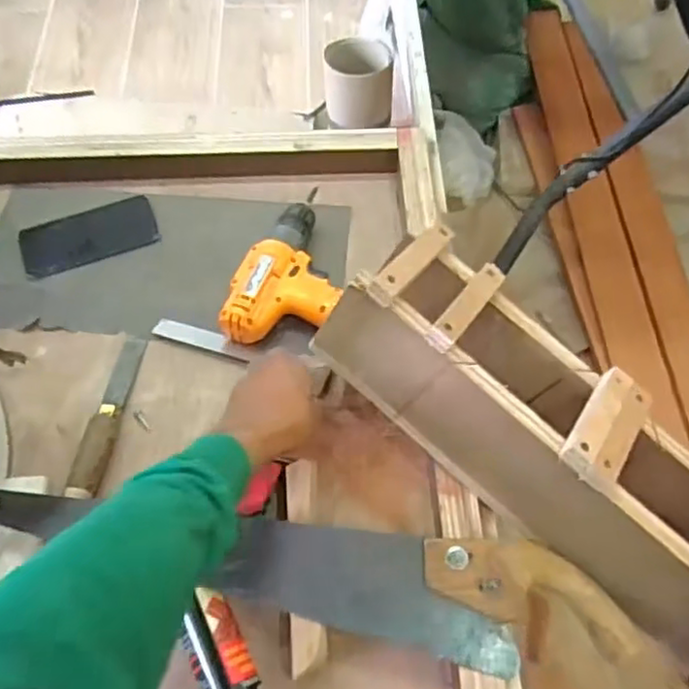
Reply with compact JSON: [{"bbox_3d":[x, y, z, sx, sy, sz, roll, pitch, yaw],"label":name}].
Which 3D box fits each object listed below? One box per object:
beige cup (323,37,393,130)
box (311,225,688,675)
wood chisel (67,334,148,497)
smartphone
[{"bbox_3d":[0.024,-0.443,1.142,0.114,0.119,0.093,-2,62,-3],"label":"beige cup"},{"bbox_3d":[0.173,0.078,0.571,0.412,0.137,0.133,38,67,6],"label":"box"},{"bbox_3d":[-0.240,0.069,0.682,0.028,0.029,0.180,7,62,2],"label":"wood chisel"},{"bbox_3d":[-0.306,-0.130,0.805,0.157,0.012,0.076,-21,64,-12],"label":"smartphone"}]

